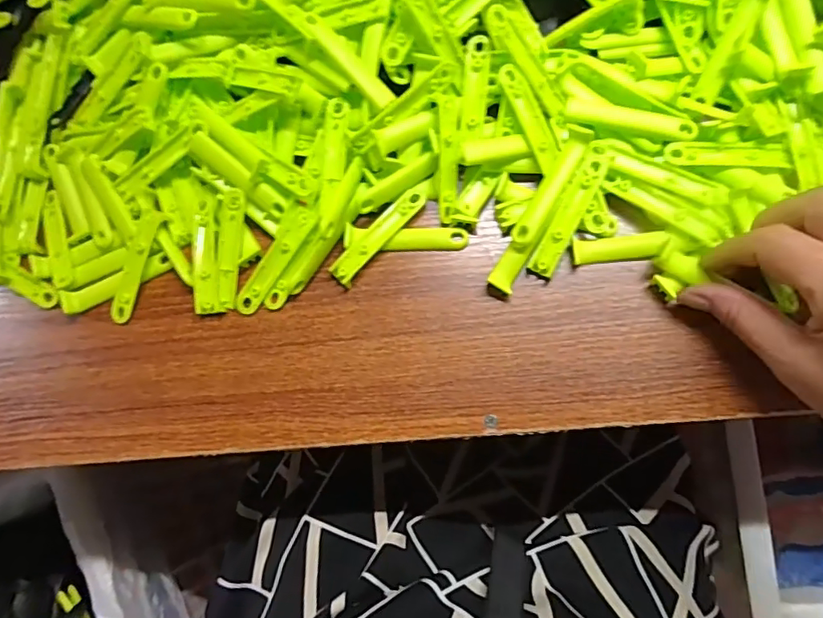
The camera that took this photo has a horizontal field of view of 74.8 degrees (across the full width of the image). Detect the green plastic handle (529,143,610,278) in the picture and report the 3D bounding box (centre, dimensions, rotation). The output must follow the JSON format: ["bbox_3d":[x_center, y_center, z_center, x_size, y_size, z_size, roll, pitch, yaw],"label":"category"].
[{"bbox_3d":[0.096,-0.060,0.319,0.016,0.007,0.087,27,89,8],"label":"green plastic handle"}]

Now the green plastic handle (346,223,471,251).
[{"bbox_3d":[-0.003,-0.044,0.336,0.076,0.012,0.015,2,86,7],"label":"green plastic handle"}]

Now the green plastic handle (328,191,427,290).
[{"bbox_3d":[-0.020,-0.046,0.335,0.015,0.008,0.076,44,92,8],"label":"green plastic handle"}]

